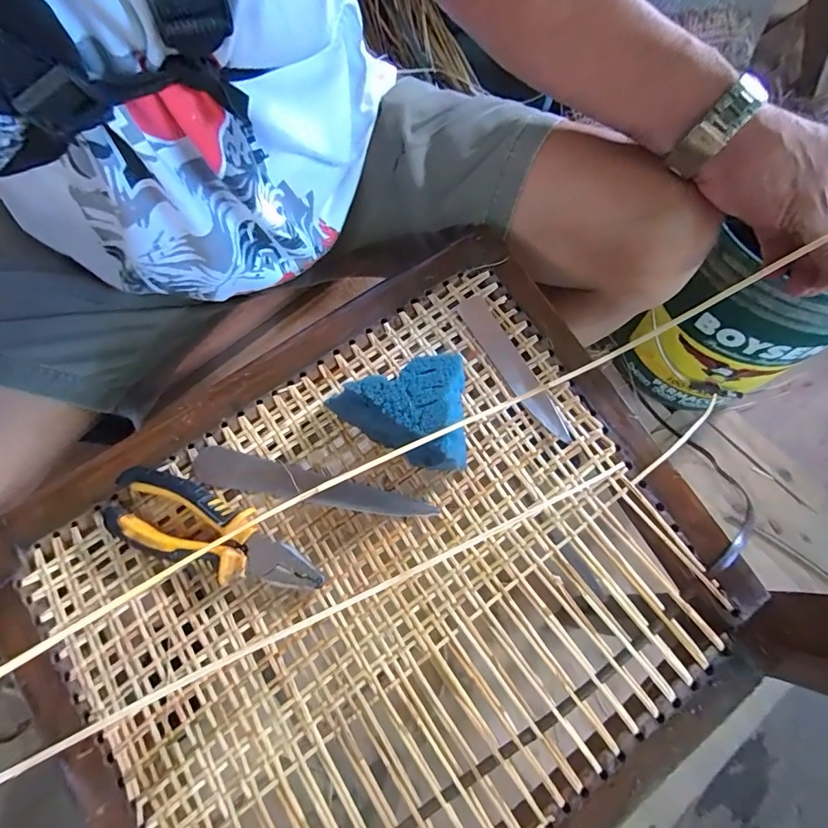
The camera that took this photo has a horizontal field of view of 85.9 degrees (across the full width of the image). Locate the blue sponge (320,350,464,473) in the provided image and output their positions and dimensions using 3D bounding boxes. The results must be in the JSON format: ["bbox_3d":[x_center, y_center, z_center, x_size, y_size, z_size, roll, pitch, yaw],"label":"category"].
[{"bbox_3d":[-0.014,0.005,0.319,0.100,0.051,0.074,-4,73,0],"label":"blue sponge"}]

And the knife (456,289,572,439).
[{"bbox_3d":[0.077,-0.038,0.354,0.024,0.004,0.141,-27,72,-5],"label":"knife"}]

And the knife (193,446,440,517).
[{"bbox_3d":[-0.076,0.054,0.330,0.180,0.004,0.030,10,73,5],"label":"knife"}]

